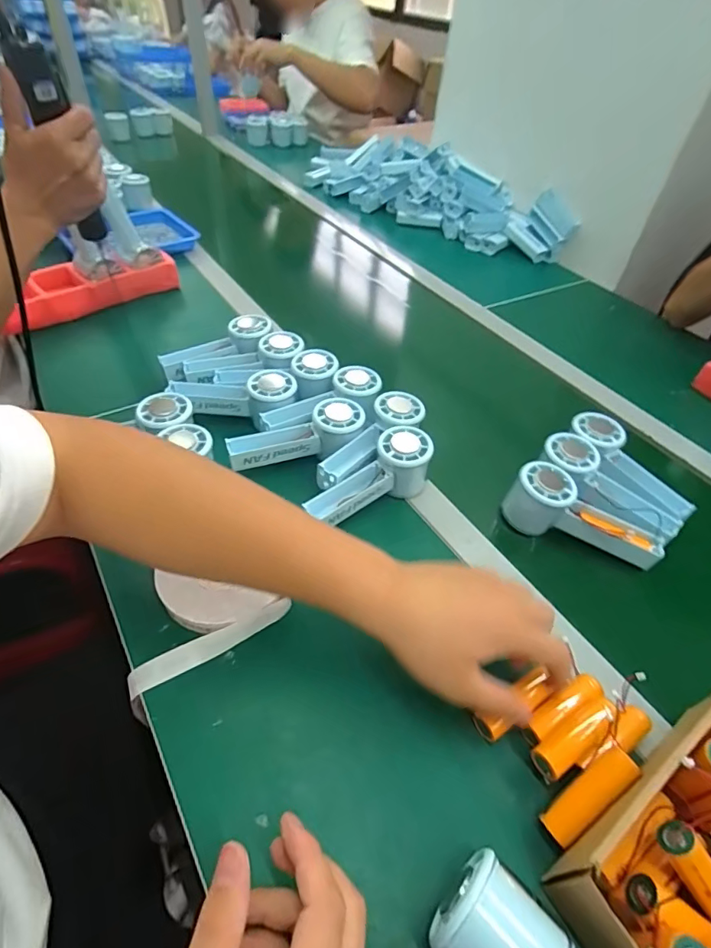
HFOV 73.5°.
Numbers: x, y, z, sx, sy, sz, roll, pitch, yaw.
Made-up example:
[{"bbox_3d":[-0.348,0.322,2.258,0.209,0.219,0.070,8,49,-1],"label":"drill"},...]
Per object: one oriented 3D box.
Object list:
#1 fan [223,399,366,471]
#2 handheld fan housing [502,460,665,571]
[{"bbox_3d":[-0.063,-0.036,0.524,0.153,0.049,0.063,-18,50,-6],"label":"fan"},{"bbox_3d":[0.233,0.044,0.483,0.148,0.056,0.057,30,50,20],"label":"handheld fan housing"}]

